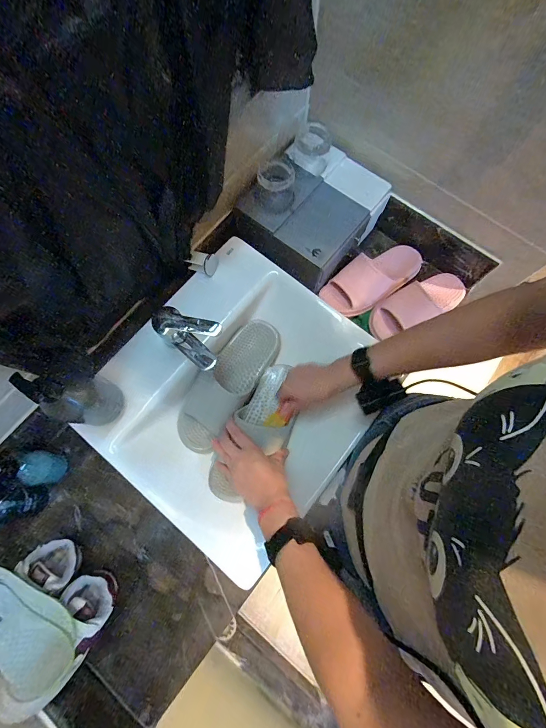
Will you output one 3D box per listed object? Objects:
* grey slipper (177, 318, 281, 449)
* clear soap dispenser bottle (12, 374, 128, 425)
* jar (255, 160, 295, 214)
[{"bbox_3d":[-0.083,0.027,0.590,0.097,0.067,0.265,34,78,8],"label":"grey slipper"},{"bbox_3d":[-0.277,0.043,0.456,0.068,0.159,0.071,18,76,4],"label":"clear soap dispenser bottle"},{"bbox_3d":[0.008,-0.335,0.620,0.072,0.068,0.074,0,75,0],"label":"jar"}]

